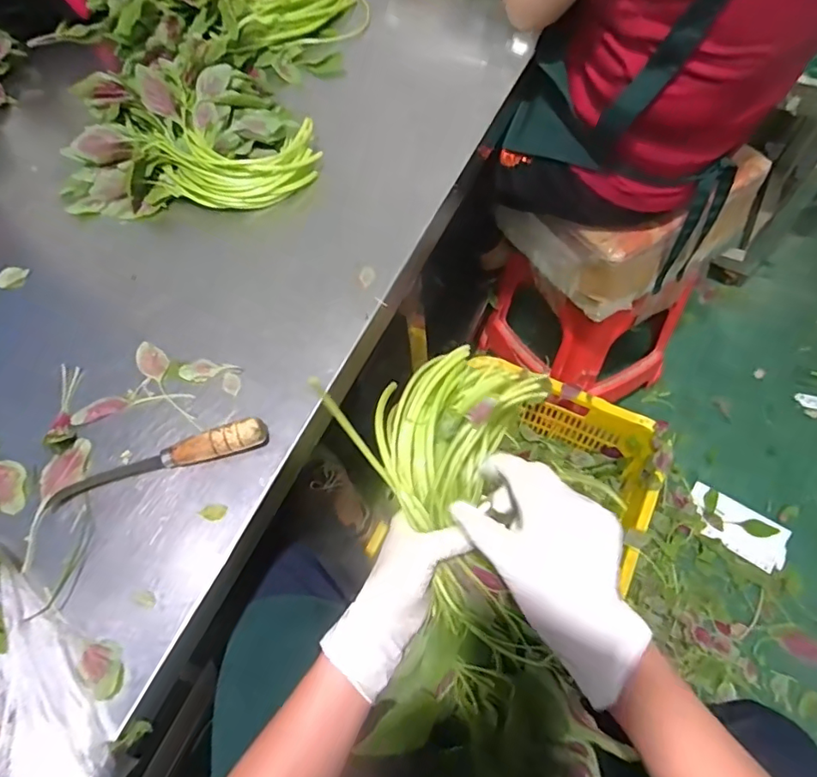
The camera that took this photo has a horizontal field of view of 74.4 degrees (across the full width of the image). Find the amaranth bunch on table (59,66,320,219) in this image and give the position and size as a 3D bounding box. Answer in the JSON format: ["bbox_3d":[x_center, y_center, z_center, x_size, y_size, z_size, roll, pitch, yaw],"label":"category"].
[{"bbox_3d":[-0.274,-0.311,0.659,0.309,0.098,0.181,-7,63,1],"label":"amaranth bunch on table"}]

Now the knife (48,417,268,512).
[{"bbox_3d":[-0.234,0.068,0.498,0.204,0.028,0.022,-16,63,-4],"label":"knife"}]

